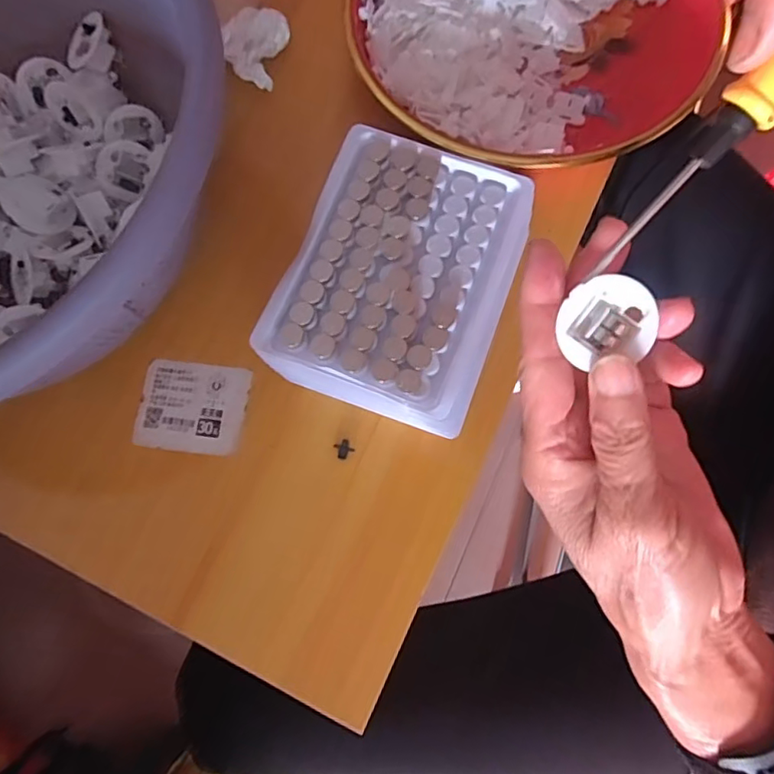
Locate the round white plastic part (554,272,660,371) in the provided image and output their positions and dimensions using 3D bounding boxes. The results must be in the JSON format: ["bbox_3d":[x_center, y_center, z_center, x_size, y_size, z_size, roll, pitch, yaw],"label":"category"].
[{"bbox_3d":[0.074,-0.025,0.198,0.030,0.012,0.027,-11,106,7],"label":"round white plastic part"}]

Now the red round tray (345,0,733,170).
[{"bbox_3d":[0.086,-0.225,0.347,0.212,0.030,0.209,0,76,1],"label":"red round tray"}]

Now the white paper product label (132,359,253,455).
[{"bbox_3d":[-0.107,0.010,0.312,0.058,0.004,0.048,6,76,3],"label":"white paper product label"}]

